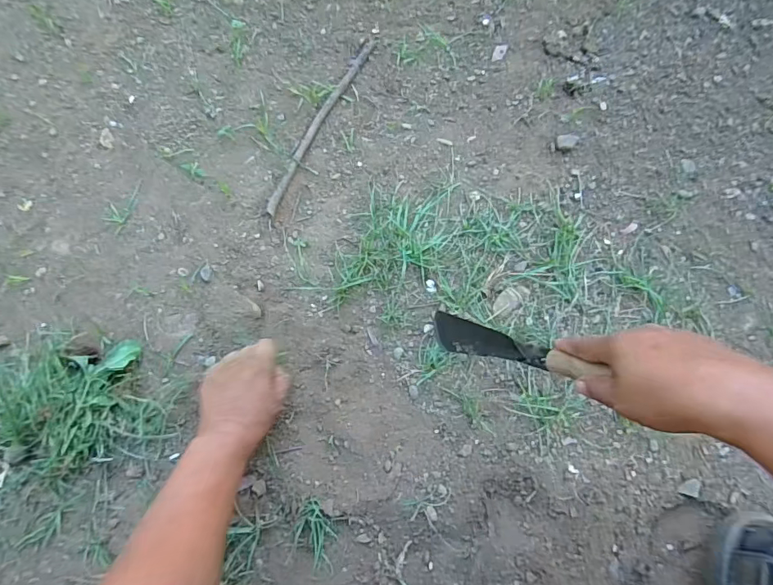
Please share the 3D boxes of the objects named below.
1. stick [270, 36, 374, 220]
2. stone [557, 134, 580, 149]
[{"bbox_3d":[-0.091,-0.235,0.639,0.023,0.013,0.300,25,76,7],"label":"stick"},{"bbox_3d":[0.241,-0.200,0.618,0.027,0.007,0.020,2,75,1],"label":"stone"}]

